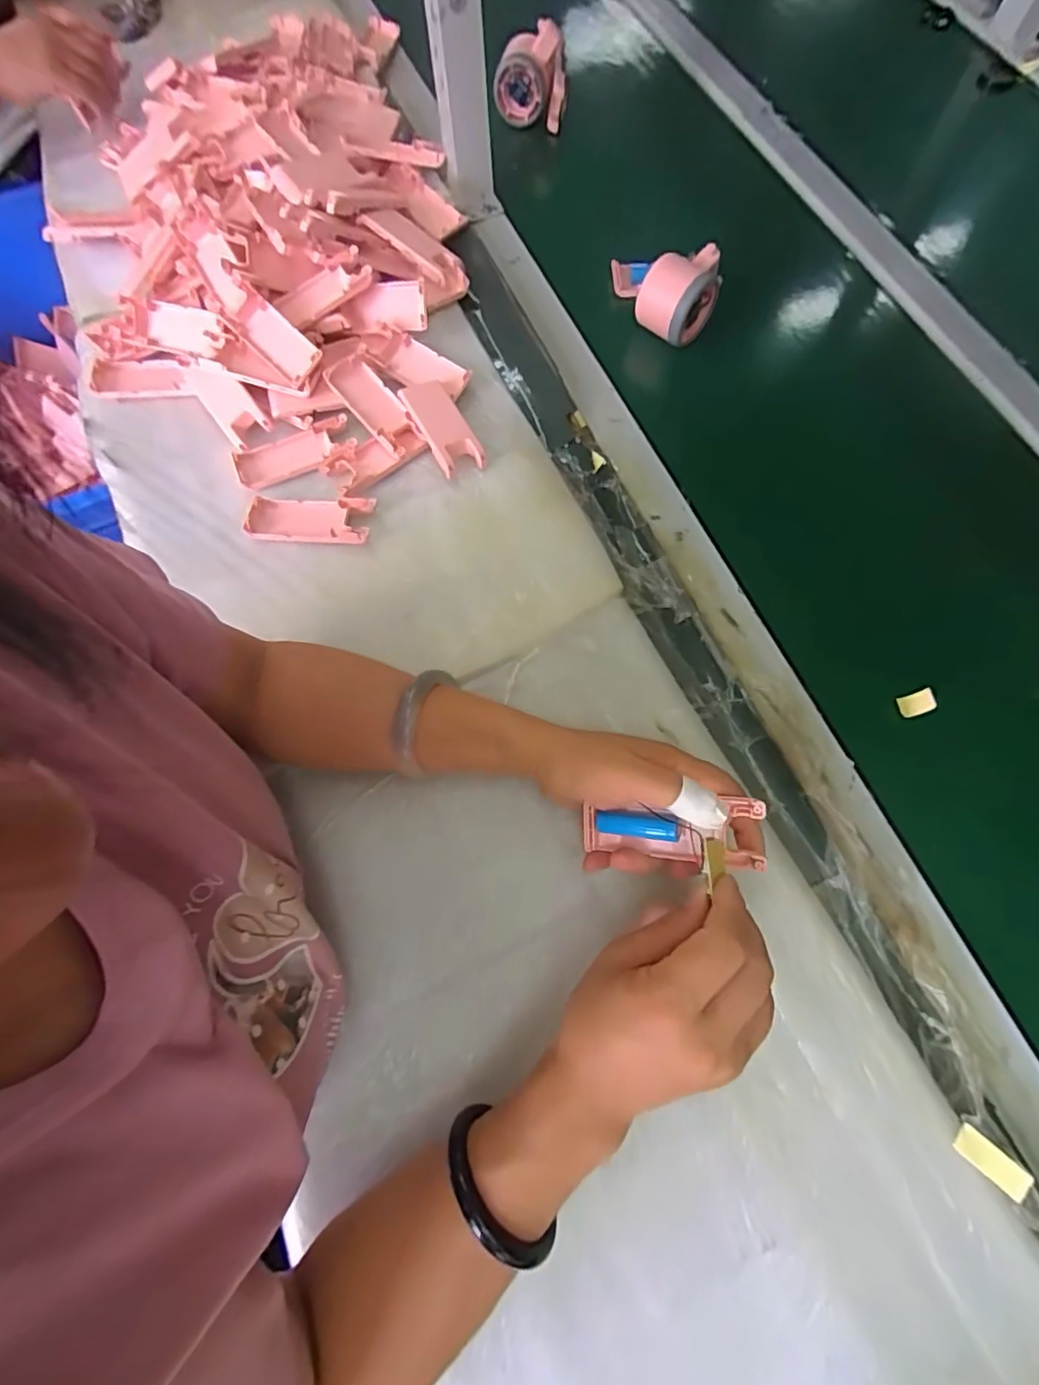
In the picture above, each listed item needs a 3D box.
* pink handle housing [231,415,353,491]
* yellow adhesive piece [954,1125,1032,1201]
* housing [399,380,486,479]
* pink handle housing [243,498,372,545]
[{"bbox_3d":[-0.198,-0.209,0.484,0.103,0.012,0.045,-20,73,-5],"label":"pink handle housing"},{"bbox_3d":[0.261,0.260,0.304,0.035,0.004,0.017,36,76,26],"label":"yellow adhesive piece"},{"bbox_3d":[-0.069,-0.233,0.478,0.039,0.017,0.108,-27,74,-7],"label":"housing"},{"bbox_3d":[-0.176,-0.143,0.457,0.106,0.016,0.042,4,72,2],"label":"pink handle housing"}]

